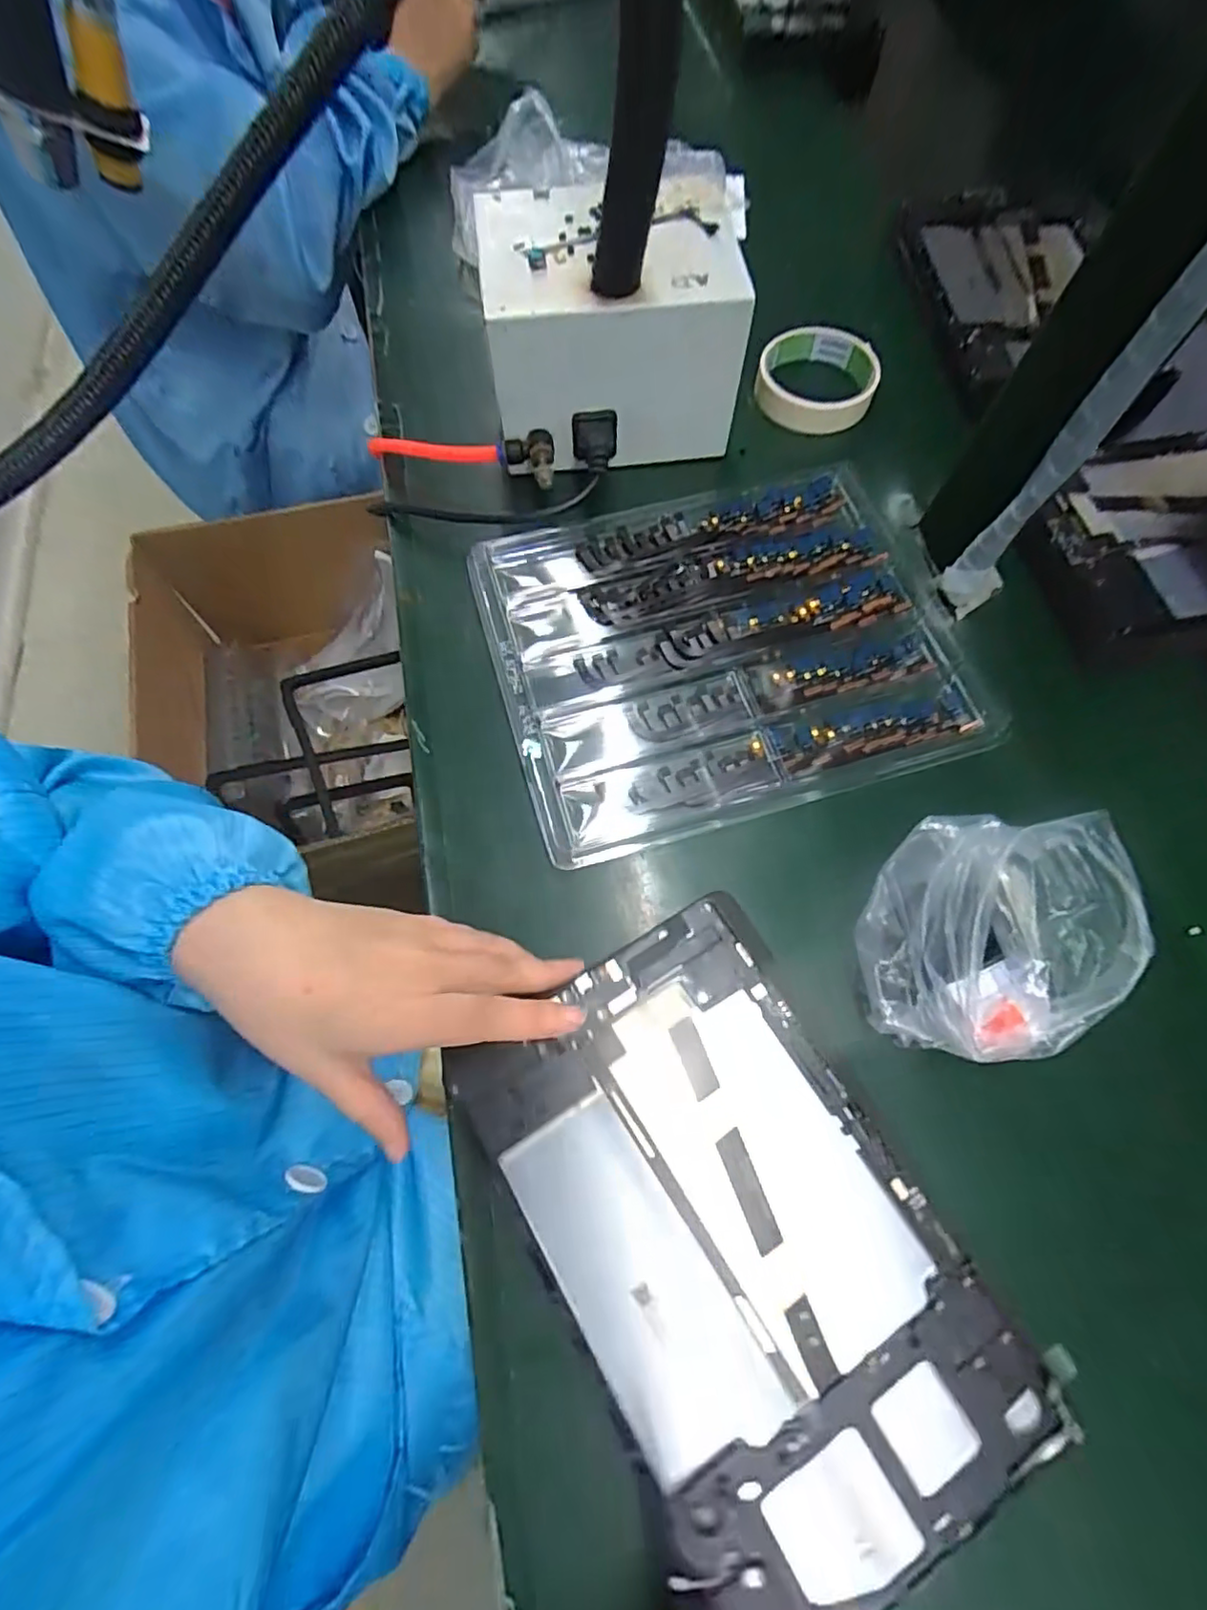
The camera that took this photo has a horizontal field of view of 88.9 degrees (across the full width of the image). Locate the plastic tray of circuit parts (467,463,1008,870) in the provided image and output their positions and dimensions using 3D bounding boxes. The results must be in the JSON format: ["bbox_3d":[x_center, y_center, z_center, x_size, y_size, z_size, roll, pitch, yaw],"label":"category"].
[{"bbox_3d":[0.072,-0.101,0.380,0.270,0.016,0.219,-16,70,-5],"label":"plastic tray of circuit parts"}]

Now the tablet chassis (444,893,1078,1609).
[{"bbox_3d":[0.055,0.178,0.256,0.150,0.009,0.239,-29,72,-9],"label":"tablet chassis"}]

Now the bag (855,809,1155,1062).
[{"bbox_3d":[0.181,0.062,0.296,0.110,0.060,0.111,3,69,0],"label":"bag"}]

